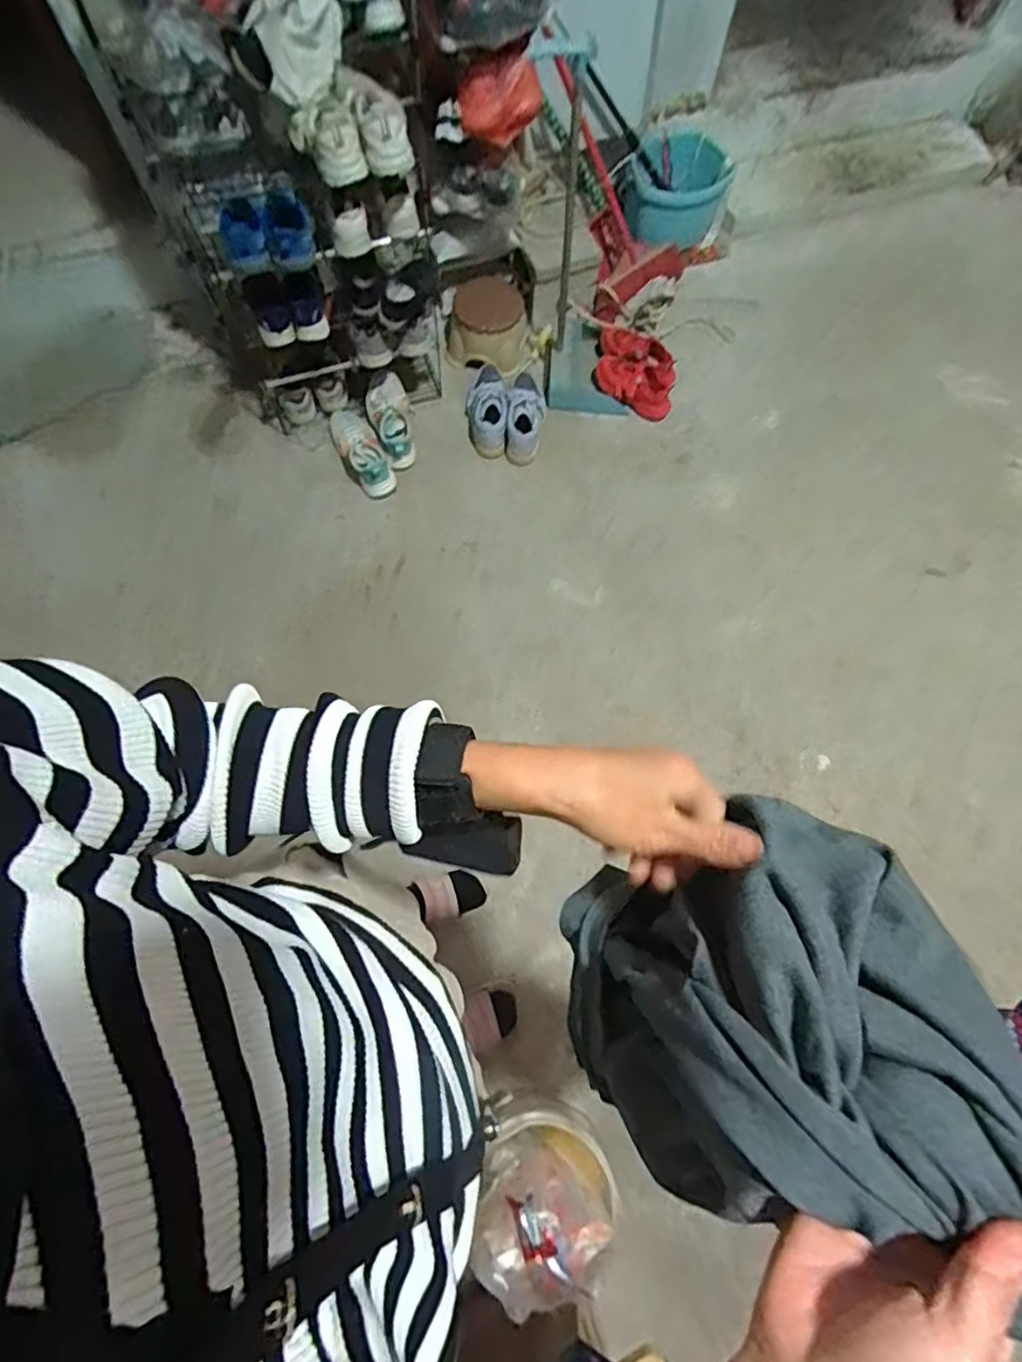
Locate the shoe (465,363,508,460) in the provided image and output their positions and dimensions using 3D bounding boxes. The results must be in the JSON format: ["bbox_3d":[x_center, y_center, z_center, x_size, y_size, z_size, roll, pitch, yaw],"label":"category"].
[{"bbox_3d":[-0.065,-0.722,1.595,0.104,0.085,0.274,-4,72,-2],"label":"shoe"}]

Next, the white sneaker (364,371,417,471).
[{"bbox_3d":[-0.309,-0.666,1.567,0.106,0.098,0.247,-14,73,-5],"label":"white sneaker"}]

